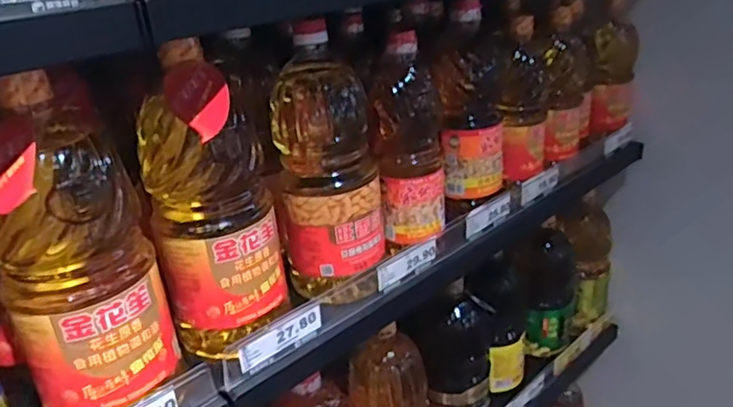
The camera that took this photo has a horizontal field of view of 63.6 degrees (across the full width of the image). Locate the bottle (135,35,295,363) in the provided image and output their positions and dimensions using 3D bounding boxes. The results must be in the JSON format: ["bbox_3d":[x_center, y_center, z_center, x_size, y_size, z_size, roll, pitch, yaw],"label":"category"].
[{"bbox_3d":[-0.134,-0.001,0.529,0.105,0.256,0.105,-6,26,-6],"label":"bottle"}]

